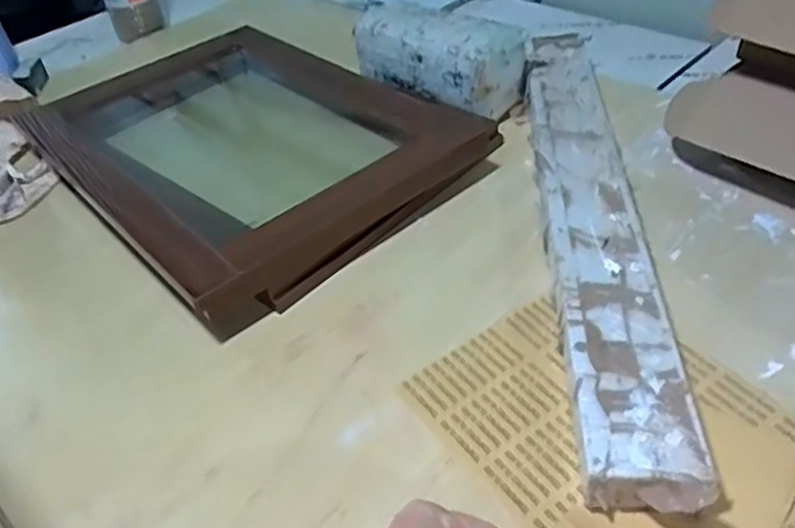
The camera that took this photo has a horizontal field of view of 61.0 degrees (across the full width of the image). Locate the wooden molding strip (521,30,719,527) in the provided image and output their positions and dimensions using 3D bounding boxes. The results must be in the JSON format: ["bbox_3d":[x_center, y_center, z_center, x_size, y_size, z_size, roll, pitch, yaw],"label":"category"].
[{"bbox_3d":[0.178,-0.045,0.648,0.084,0.044,0.610,-1,41,7],"label":"wooden molding strip"}]

